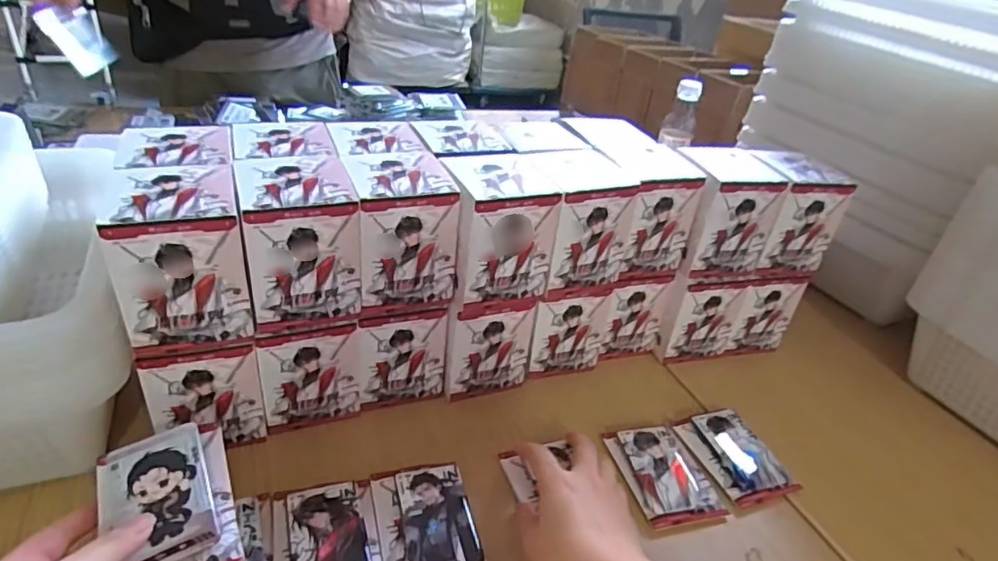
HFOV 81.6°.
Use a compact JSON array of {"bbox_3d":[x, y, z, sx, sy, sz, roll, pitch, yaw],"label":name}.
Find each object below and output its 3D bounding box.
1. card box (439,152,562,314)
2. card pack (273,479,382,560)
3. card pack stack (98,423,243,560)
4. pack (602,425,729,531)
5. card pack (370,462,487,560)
[{"bbox_3d":[-0.005,-0.047,0.519,0.084,0.108,0.090,-5,35,-22],"label":"card box"},{"bbox_3d":[-0.124,0.188,0.418,0.073,0.019,0.098,-4,33,-17],"label":"card pack"},{"bbox_3d":[-0.201,0.136,0.349,0.069,0.016,0.097,-16,56,-21],"label":"card pack stack"},{"bbox_3d":[0.147,0.167,0.506,0.073,0.020,0.096,-3,33,-15],"label":"pack"},{"bbox_3d":[-0.056,0.182,0.442,0.071,0.019,0.099,-5,34,-18],"label":"card pack"}]

